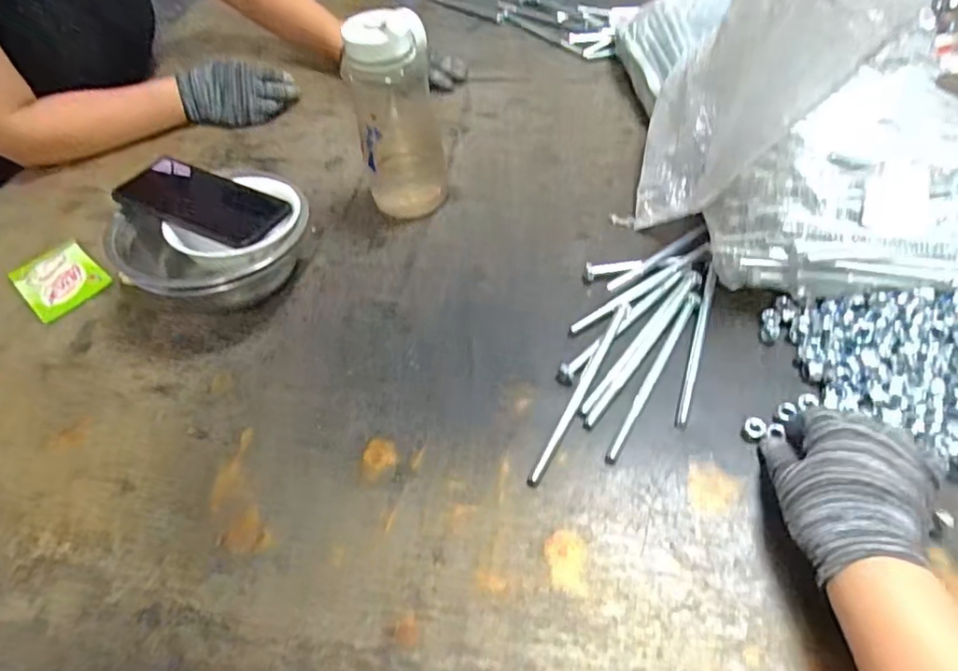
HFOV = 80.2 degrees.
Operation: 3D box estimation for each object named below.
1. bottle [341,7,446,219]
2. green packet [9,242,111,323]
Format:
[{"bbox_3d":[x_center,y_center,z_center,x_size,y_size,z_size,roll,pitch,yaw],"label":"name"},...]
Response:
[{"bbox_3d":[-0.087,-0.226,0.605,0.083,0.213,0.072,-12,50,-4],"label":"bottle"},{"bbox_3d":[-0.471,-0.066,0.635,0.105,0.010,0.077,32,61,28],"label":"green packet"}]

